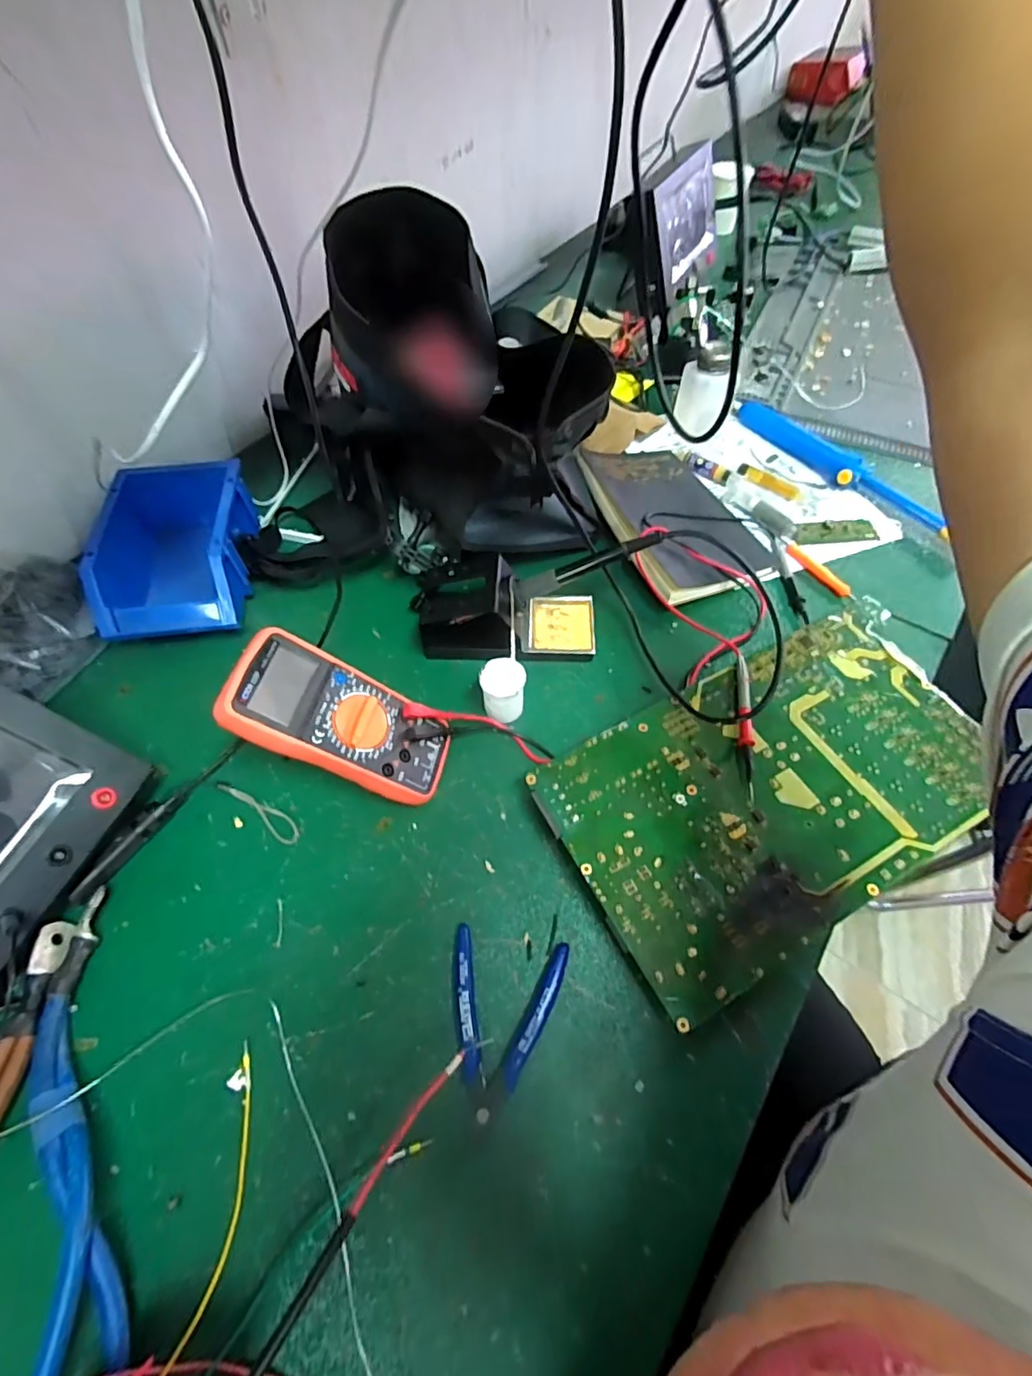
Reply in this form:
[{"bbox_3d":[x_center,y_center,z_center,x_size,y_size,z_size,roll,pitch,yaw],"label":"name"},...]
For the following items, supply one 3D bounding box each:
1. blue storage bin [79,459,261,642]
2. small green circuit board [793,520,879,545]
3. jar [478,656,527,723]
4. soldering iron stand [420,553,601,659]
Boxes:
[{"bbox_3d":[-0.326,-0.136,0.546,0.127,0.076,0.181,-9,58,-4],"label":"blue storage bin"},{"bbox_3d":[0.339,-0.167,0.593,0.076,0.010,0.035,2,57,17],"label":"small green circuit board"},{"bbox_3d":[-0.010,0.005,0.473,0.036,0.053,0.036,0,58,1],"label":"jar"},{"bbox_3d":[-0.010,-0.064,0.509,0.166,0.069,0.085,0,58,1],"label":"soldering iron stand"}]

